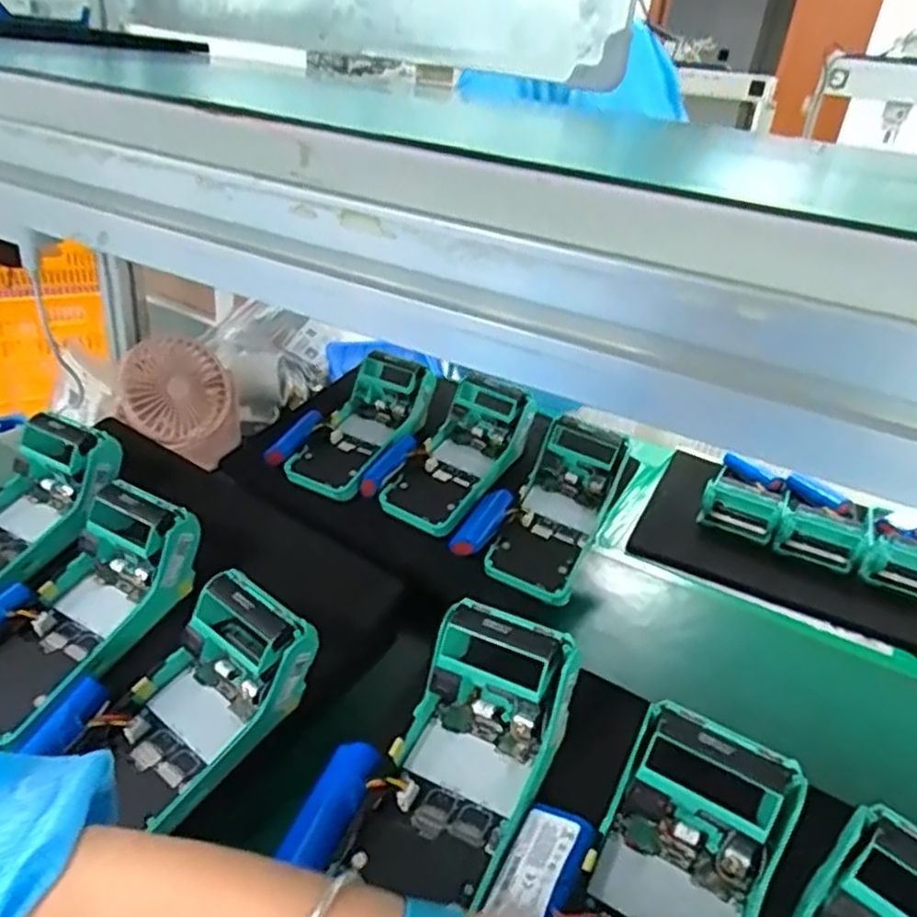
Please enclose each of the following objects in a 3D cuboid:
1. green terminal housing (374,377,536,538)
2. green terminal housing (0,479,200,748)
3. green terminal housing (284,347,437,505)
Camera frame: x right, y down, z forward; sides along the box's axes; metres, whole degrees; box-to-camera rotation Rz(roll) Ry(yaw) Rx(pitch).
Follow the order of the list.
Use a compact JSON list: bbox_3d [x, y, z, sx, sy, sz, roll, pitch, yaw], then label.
[{"bbox_3d":[0.002,0.000,0.690,0.079,0.059,0.170,25,63,29],"label":"green terminal housing"},{"bbox_3d":[-0.257,0.092,0.473,0.092,0.072,0.166,15,46,27],"label":"green terminal housing"},{"bbox_3d":[-0.092,-0.030,0.728,0.090,0.062,0.181,24,62,27],"label":"green terminal housing"}]

